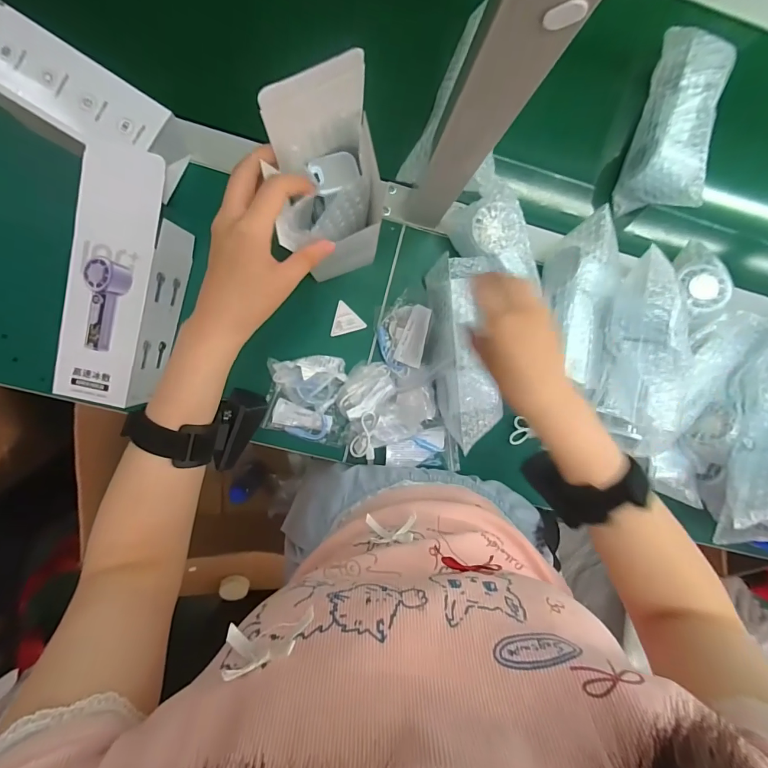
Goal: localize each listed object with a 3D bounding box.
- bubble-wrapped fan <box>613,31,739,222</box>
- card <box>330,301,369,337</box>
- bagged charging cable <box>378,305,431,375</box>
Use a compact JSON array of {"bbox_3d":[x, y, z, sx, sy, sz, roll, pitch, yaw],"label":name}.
[{"bbox_3d":[0.330,-0.294,0.458,0.065,0.066,0.189,14,96,-6],"label":"bubble-wrapped fan"},{"bbox_3d":[-0.041,-0.075,0.491,0.039,0.004,0.041,14,96,-6],"label":"card"},{"bbox_3d":[0.019,-0.053,0.481,0.056,0.035,0.081,8,97,-5],"label":"bagged charging cable"}]

